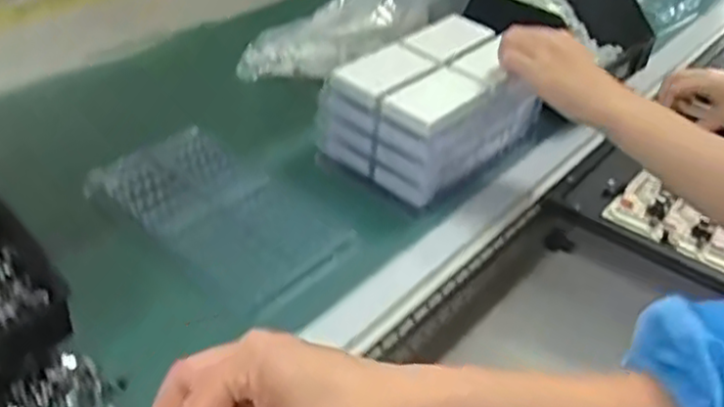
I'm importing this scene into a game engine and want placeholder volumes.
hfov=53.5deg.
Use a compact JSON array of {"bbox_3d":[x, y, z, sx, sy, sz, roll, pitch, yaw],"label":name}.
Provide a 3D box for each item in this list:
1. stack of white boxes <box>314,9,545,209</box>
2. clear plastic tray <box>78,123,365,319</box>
[{"bbox_3d":[0.073,-0.101,0.702,0.206,0.092,0.135,-31,49,-33],"label":"stack of white boxes"},{"bbox_3d":[-0.124,0.005,0.622,0.208,0.033,0.132,25,45,27],"label":"clear plastic tray"}]

